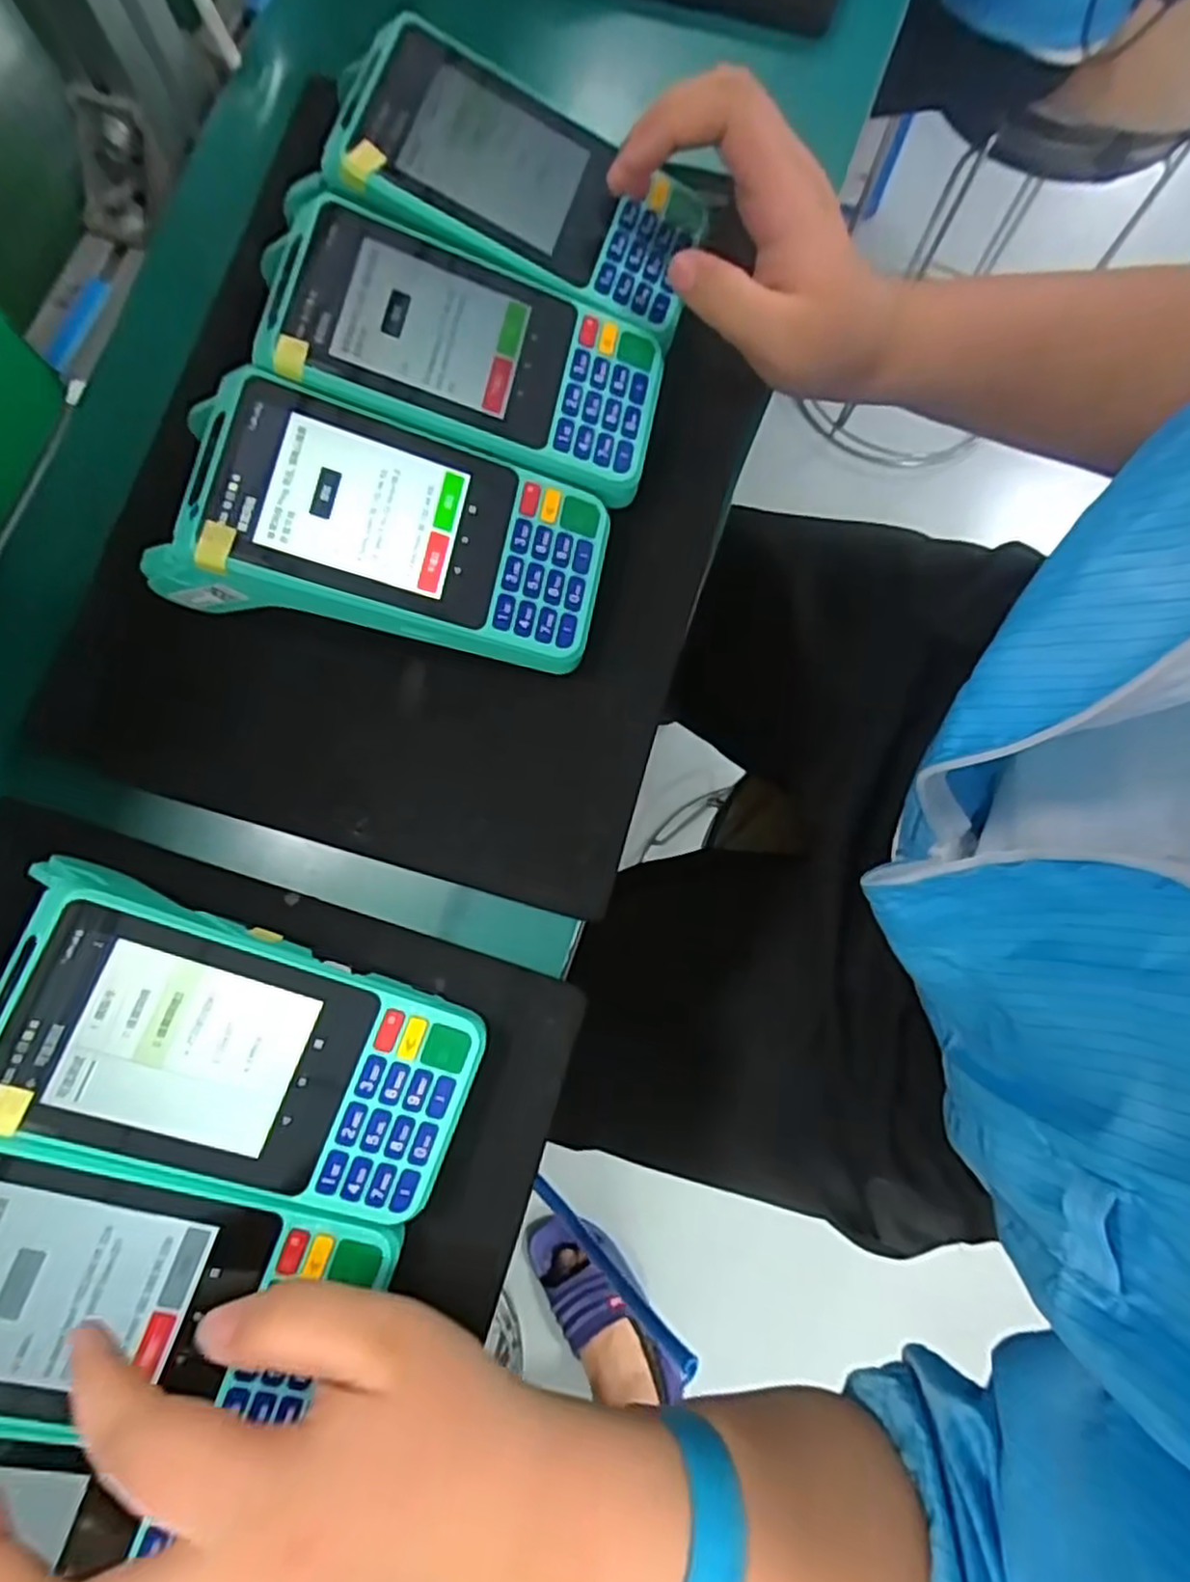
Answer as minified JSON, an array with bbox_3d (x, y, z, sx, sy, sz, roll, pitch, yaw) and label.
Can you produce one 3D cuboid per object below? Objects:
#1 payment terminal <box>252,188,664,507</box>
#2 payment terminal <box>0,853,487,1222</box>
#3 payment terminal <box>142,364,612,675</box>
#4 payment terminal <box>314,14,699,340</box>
[{"bbox_3d":[-0.048,-0.170,0.293,0.144,0.061,0.076,10,79,3],"label":"payment terminal"},{"bbox_3d":[-0.118,0.087,0.248,0.145,0.064,0.075,20,80,4],"label":"payment terminal"},{"bbox_3d":[-0.079,-0.098,0.281,0.164,0.063,0.079,10,79,3],"label":"payment terminal"},{"bbox_3d":[-0.028,-0.249,0.300,0.141,0.049,0.082,15,80,3],"label":"payment terminal"}]

